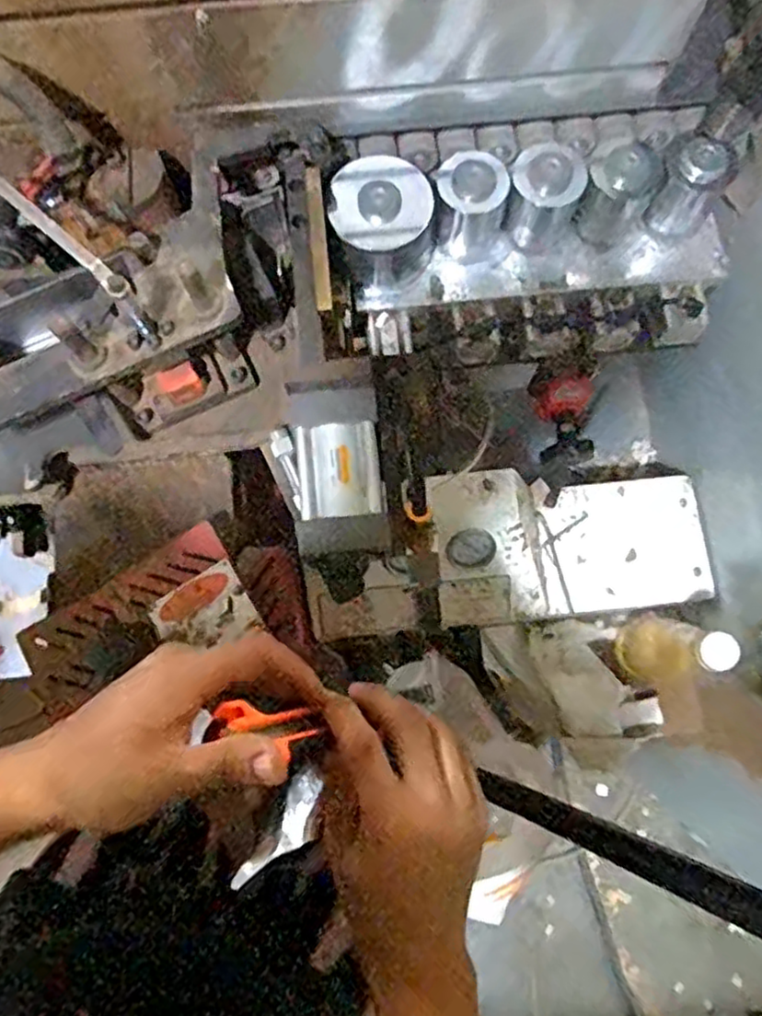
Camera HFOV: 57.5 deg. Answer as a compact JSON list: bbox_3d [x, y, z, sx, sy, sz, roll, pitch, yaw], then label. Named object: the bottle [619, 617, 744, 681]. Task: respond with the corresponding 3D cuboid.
[{"bbox_3d":[0.353,0.166,0.805,0.091,0.217,0.076,-1,78,0],"label":"bottle"}]

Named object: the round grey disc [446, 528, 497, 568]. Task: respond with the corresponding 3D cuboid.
[{"bbox_3d":[0.100,0.046,0.770,0.053,0.009,0.047,22,114,-19],"label":"round grey disc"}]

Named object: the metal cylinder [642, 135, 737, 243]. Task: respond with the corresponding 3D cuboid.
[{"bbox_3d":[0.299,-0.307,0.674,0.061,0.085,0.055,38,80,8],"label":"metal cylinder"}]

